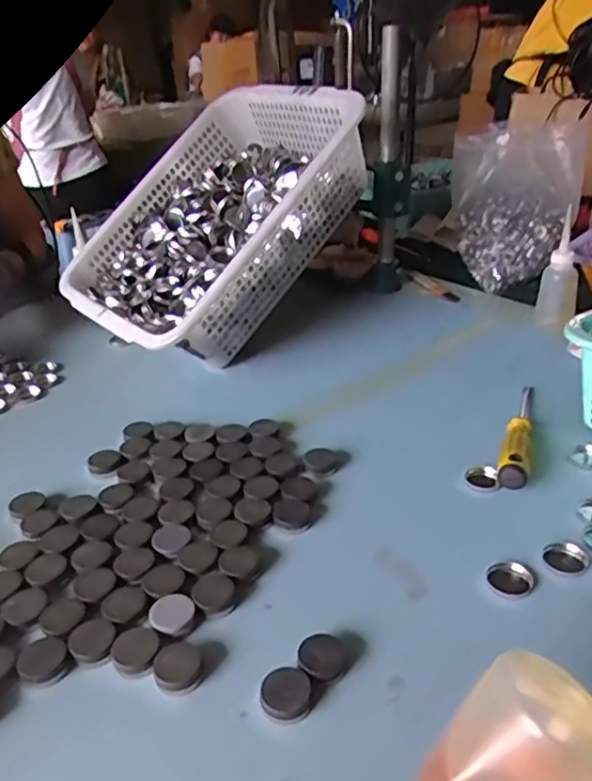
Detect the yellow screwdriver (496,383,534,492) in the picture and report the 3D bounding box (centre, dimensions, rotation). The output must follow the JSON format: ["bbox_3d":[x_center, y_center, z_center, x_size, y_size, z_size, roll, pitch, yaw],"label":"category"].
[{"bbox_3d":[0.229,0.035,0.651,0.027,0.031,0.195,9,31,18],"label":"yellow screwdriver"}]

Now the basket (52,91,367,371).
[{"bbox_3d":[-0.126,-0.240,0.906,0.355,0.113,0.425,29,73,39],"label":"basket"}]

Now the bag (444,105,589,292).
[{"bbox_3d":[0.350,-0.298,1.023,0.201,0.223,0.183,7,30,15],"label":"bag"}]

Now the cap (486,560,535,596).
[{"bbox_3d":[0.166,0.147,0.490,0.034,0.008,0.031,-1,29,1],"label":"cap"}]

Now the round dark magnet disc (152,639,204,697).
[{"bbox_3d":[-0.081,0.187,0.429,0.031,0.009,0.037,-9,30,-14],"label":"round dark magnet disc"}]

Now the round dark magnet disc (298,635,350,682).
[{"bbox_3d":[0.018,0.182,0.427,0.033,0.009,0.033,10,31,-6],"label":"round dark magnet disc"}]

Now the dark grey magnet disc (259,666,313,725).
[{"bbox_3d":[-0.006,0.196,0.406,0.032,0.013,0.032,-1,29,1],"label":"dark grey magnet disc"}]

